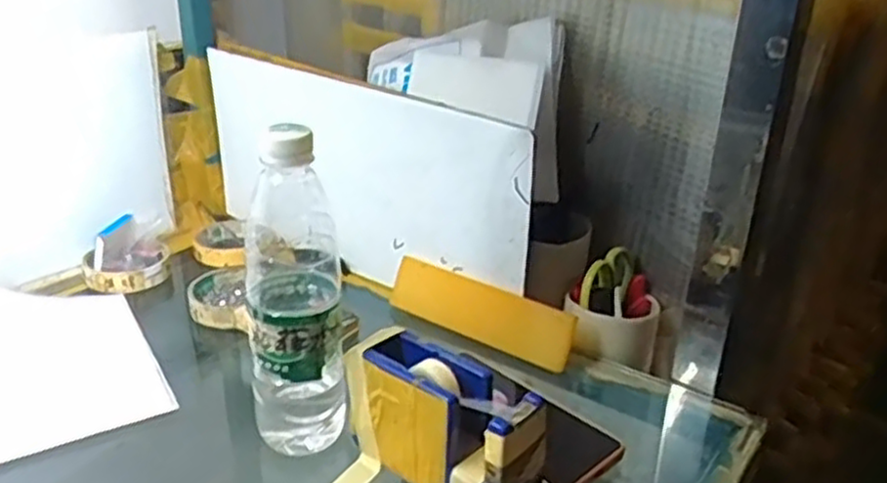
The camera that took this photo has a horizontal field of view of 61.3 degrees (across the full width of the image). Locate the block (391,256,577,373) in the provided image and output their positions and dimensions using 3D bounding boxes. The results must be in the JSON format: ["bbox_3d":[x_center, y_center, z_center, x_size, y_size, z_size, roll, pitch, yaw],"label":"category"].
[{"bbox_3d":[0.031,0.061,0.675,0.194,0.051,0.025,20,-4,39],"label":"block"}]

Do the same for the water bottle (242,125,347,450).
[{"bbox_3d":[-0.099,0.036,0.502,0.059,0.228,0.067,-3,23,-6],"label":"water bottle"}]

